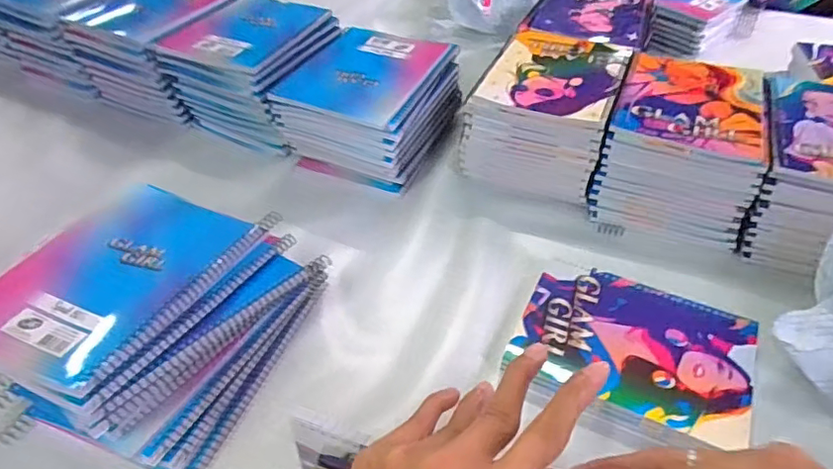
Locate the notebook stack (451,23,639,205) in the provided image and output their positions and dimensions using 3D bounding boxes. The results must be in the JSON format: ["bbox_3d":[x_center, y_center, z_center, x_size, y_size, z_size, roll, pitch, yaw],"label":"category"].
[{"bbox_3d":[0.168,-0.157,0.701,0.154,0.105,0.213,17,48,19],"label":"notebook stack"}]

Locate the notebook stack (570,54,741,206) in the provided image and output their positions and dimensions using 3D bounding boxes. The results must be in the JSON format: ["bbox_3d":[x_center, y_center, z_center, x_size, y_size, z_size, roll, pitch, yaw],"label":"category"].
[{"bbox_3d":[0.305,-0.116,0.650,0.162,0.093,0.216,13,47,15],"label":"notebook stack"}]

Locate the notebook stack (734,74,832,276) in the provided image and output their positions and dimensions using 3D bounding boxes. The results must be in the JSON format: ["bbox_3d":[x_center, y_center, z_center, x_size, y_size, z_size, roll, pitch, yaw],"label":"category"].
[{"bbox_3d":[0.454,-0.064,0.600,0.168,0.098,0.225,17,48,19],"label":"notebook stack"}]

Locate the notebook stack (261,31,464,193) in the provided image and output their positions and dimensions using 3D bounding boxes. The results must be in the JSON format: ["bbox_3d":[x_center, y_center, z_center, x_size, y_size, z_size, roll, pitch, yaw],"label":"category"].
[{"bbox_3d":[-0.060,-0.163,0.719,0.170,0.120,0.196,18,48,19],"label":"notebook stack"}]

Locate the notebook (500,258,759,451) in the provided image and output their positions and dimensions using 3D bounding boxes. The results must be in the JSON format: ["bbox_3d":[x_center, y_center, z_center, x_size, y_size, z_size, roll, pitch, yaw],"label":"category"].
[{"bbox_3d":[0.190,0.106,0.496,0.194,0.020,0.161,18,48,19],"label":"notebook"}]

